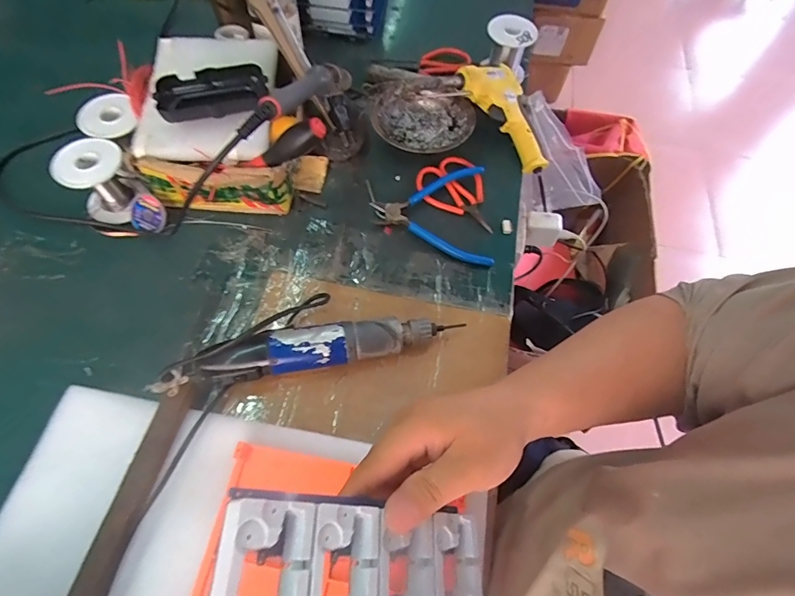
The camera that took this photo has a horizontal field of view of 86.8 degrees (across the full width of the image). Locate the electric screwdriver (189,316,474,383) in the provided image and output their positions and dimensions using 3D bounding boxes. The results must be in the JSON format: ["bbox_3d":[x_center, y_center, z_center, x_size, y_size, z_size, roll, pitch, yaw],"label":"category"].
[{"bbox_3d":[-0.063,0.045,0.398,0.239,0.046,0.038,-9,64,-7],"label":"electric screwdriver"}]

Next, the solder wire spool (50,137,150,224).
[{"bbox_3d":[-0.325,-0.130,0.457,0.057,0.062,0.061,15,63,5],"label":"solder wire spool"}]

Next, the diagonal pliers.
[{"bbox_3d":[0.039,-0.100,0.492,0.133,0.012,0.133,1,63,-2],"label":"diagonal pliers"}]

